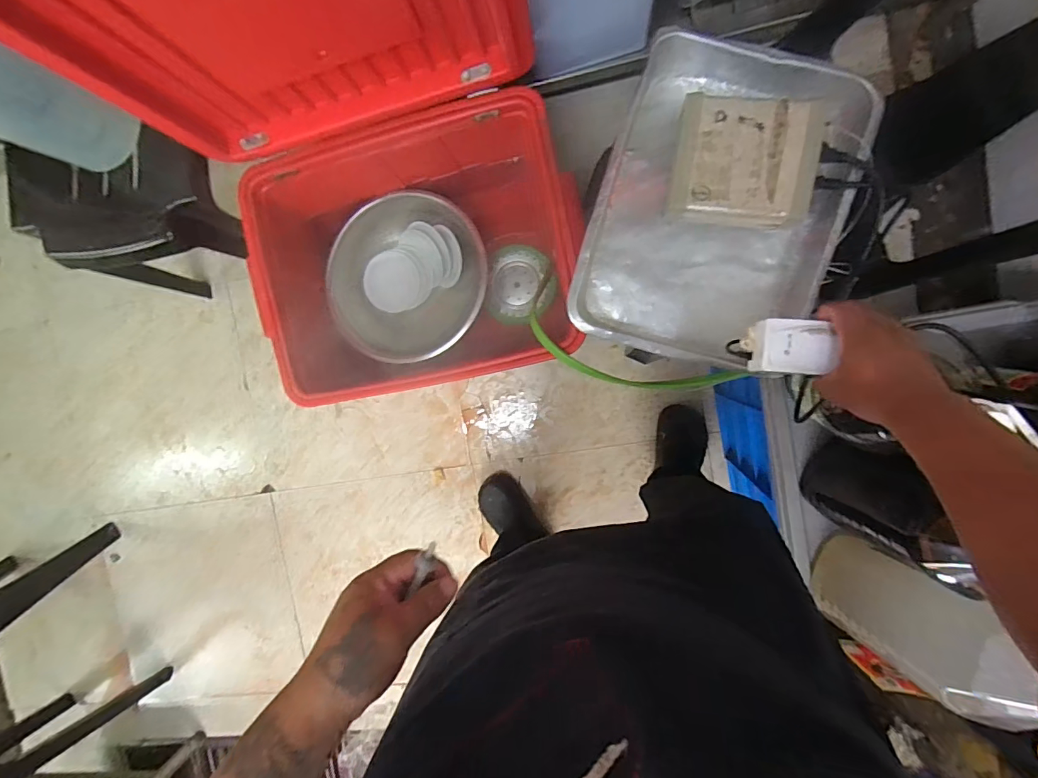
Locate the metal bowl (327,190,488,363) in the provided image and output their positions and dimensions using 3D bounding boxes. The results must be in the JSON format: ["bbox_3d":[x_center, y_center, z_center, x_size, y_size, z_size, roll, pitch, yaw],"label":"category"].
[{"bbox_3d":[-0.236,-0.241,1.004,0.338,0.140,0.334,1,96,8],"label":"metal bowl"}]

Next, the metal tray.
[{"bbox_3d":[0.278,-0.252,0.660,0.324,0.092,0.424,17,96,5],"label":"metal tray"}]

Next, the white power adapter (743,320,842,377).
[{"bbox_3d":[0.305,-0.045,0.509,0.076,0.034,0.065,-2,94,7],"label":"white power adapter"}]

